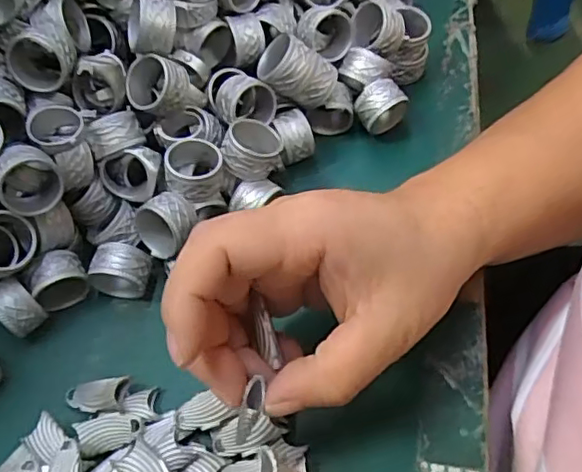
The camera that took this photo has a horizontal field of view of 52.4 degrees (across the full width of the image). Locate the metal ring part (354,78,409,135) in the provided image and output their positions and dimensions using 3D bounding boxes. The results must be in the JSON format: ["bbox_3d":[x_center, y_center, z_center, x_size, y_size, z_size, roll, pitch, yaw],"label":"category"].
[{"bbox_3d":[0.049,-0.069,0.324,0.026,0.028,0.017,-20,60,-8],"label":"metal ring part"}]

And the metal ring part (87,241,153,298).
[{"bbox_3d":[-0.081,0.017,0.285,0.027,0.025,0.017,6,60,7],"label":"metal ring part"}]

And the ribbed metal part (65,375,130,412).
[{"bbox_3d":[-0.086,0.070,0.261,0.029,0.009,0.014,-2,59,2],"label":"ribbed metal part"}]

